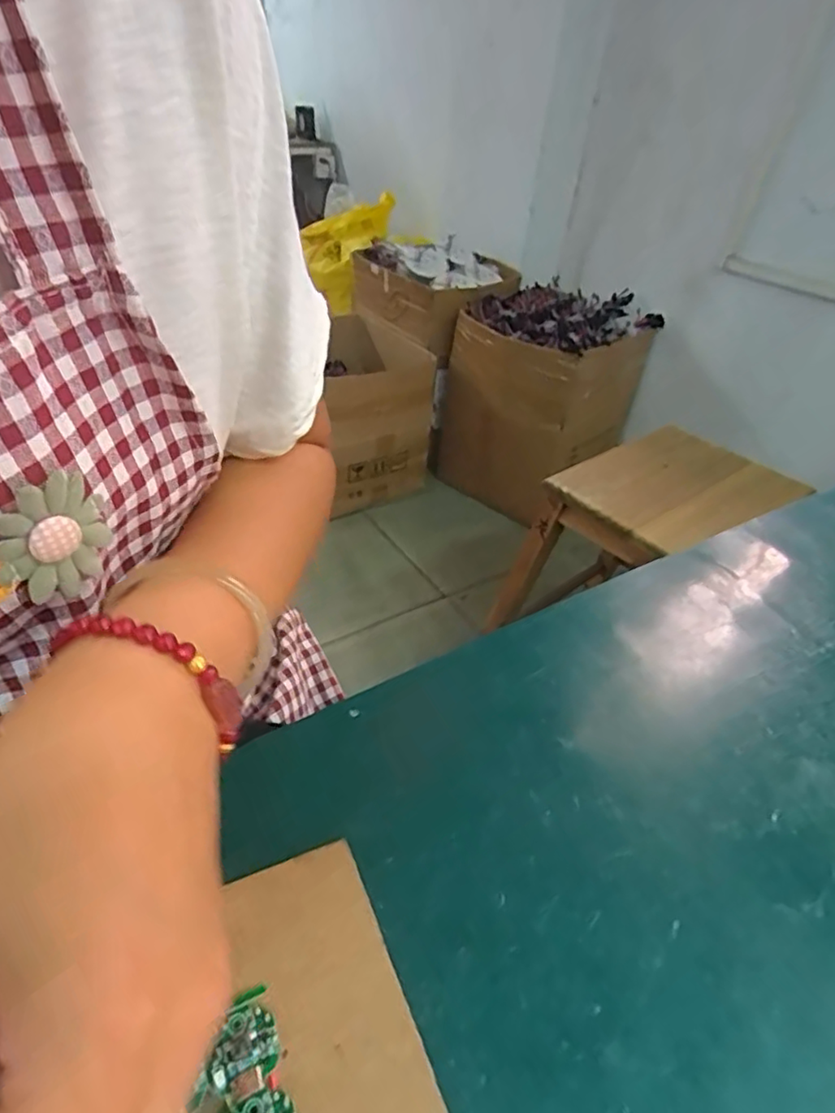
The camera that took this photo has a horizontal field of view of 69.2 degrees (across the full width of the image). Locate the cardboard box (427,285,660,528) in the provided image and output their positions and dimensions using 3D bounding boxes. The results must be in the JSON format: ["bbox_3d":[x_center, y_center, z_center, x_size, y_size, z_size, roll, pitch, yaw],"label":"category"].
[{"bbox_3d":[0.348,-0.406,1.652,0.417,0.487,0.429,-22,45,-30],"label":"cardboard box"}]

